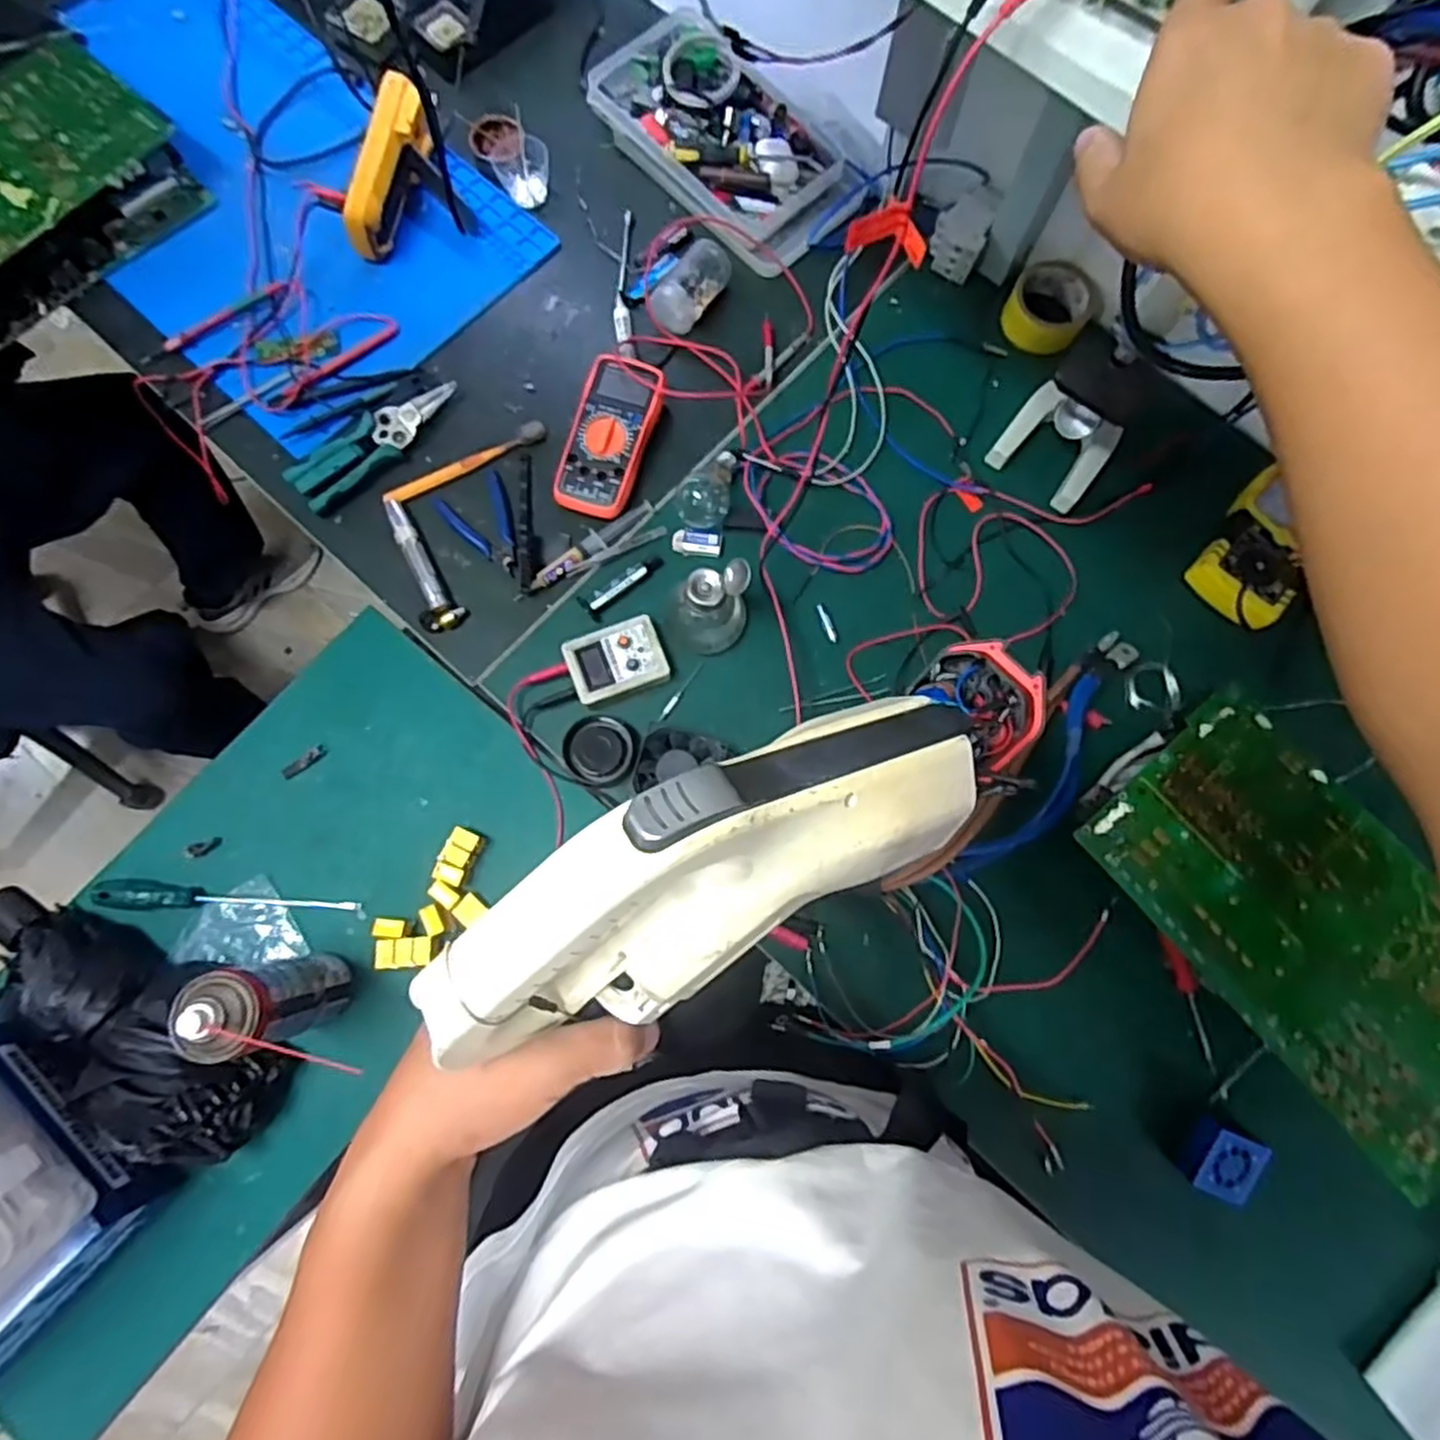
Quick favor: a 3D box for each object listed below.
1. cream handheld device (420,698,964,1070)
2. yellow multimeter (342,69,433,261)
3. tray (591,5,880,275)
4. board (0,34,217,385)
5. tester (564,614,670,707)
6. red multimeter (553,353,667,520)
[{"bbox_3d":[0.005,0.057,0.300,0.241,0.090,0.068,-25,78,-16],"label":"cream handheld device"},{"bbox_3d":[-0.373,-0.615,0.852,0.046,0.080,0.189,19,91,3],"label":"yellow multimeter"},{"bbox_3d":[0.011,-0.700,0.907,0.203,0.049,0.350,-39,80,-10],"label":"tray"},{"bbox_3d":[-0.813,-0.572,0.856,0.245,0.080,0.404,38,78,7],"label":"board"},{"bbox_3d":[-0.105,-0.060,0.769,0.094,0.023,0.070,-22,78,-7],"label":"tester"},{"bbox_3d":[-0.118,-0.300,0.815,0.083,0.044,0.173,16,76,2],"label":"red multimeter"}]

